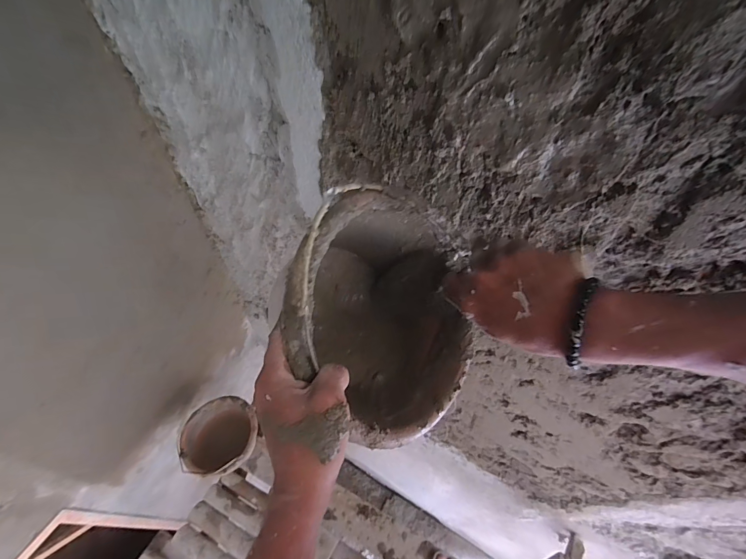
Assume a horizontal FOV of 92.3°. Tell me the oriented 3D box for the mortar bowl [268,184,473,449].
[{"bbox_3d":[-0.019,0.044,0.404,0.253,0.162,0.242,-6,91,-48],"label":"mortar bowl"}]

